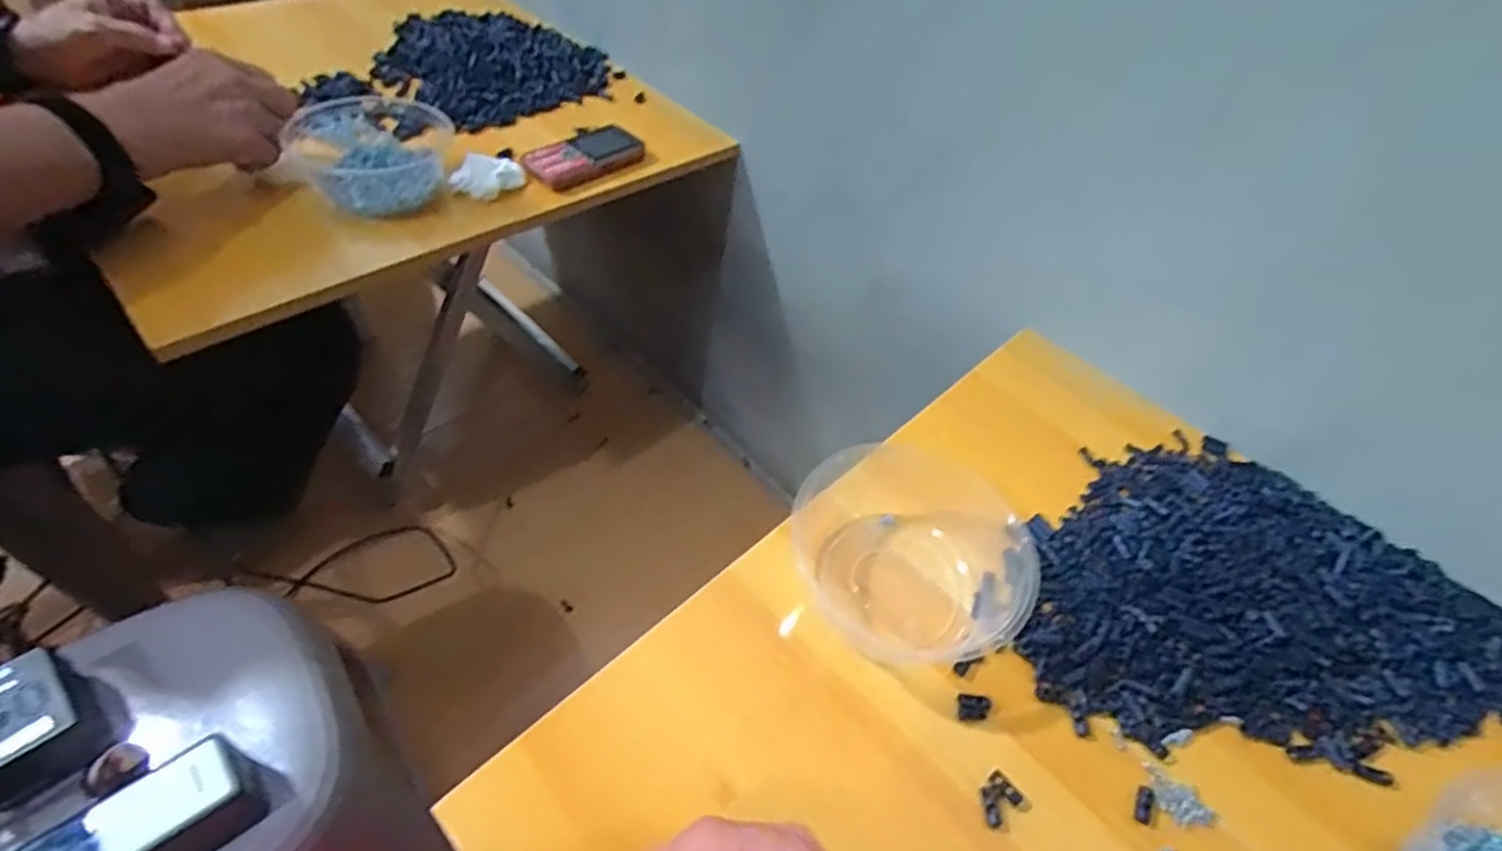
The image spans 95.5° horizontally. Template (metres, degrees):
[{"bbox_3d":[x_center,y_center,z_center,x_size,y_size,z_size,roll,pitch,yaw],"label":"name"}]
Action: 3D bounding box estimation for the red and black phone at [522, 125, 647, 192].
[{"bbox_3d":[-0.175,-0.289,0.727,0.119,0.022,0.057,-32,61,-31],"label":"red and black phone"}]

